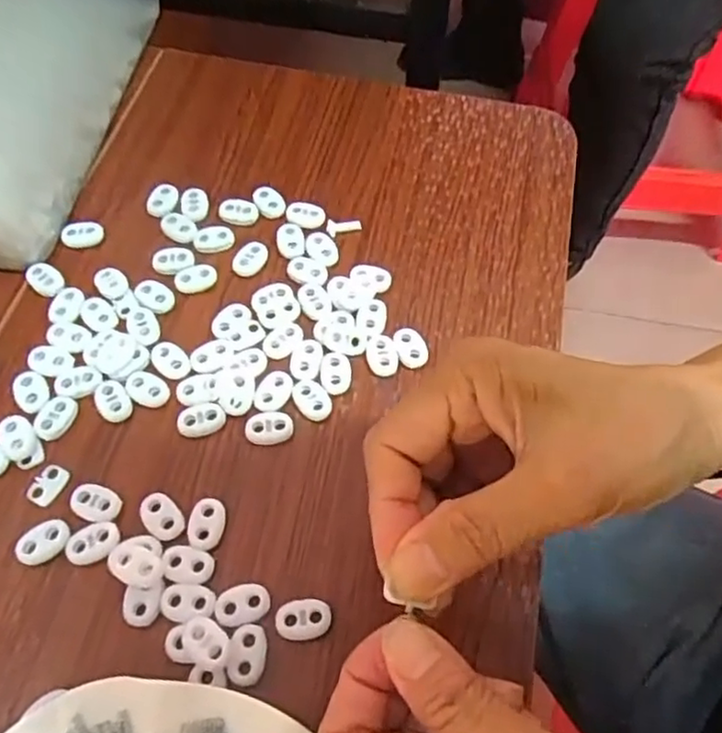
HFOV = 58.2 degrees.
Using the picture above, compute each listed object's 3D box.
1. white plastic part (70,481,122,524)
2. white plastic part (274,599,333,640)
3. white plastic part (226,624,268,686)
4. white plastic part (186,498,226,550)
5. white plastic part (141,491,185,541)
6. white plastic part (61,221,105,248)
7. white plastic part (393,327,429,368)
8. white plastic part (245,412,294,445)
[{"bbox_3d":[-0.120,0.061,0.292,0.022,0.004,0.016,19,63,9],"label":"white plastic part"},{"bbox_3d":[-0.024,0.105,0.269,0.023,0.004,0.015,-4,62,-4],"label":"white plastic part"},{"bbox_3d":[-0.046,0.115,0.261,0.015,0.007,0.022,6,61,2],"label":"white plastic part"},{"bbox_3d":[-0.069,0.069,0.288,0.016,0.004,0.022,6,61,2],"label":"white plastic part"},{"bbox_3d":[-0.089,0.066,0.289,0.014,0.004,0.024,-40,69,-20],"label":"white plastic part"},{"bbox_3d":[-0.159,-0.075,0.370,0.023,0.005,0.014,-4,62,-4],"label":"white plastic part"},{"bbox_3d":[0.026,-0.009,0.335,0.014,0.007,0.022,-19,64,-12],"label":"white plastic part"},{"bbox_3d":[-0.044,0.030,0.312,0.022,0.005,0.016,-4,62,-4],"label":"white plastic part"}]

